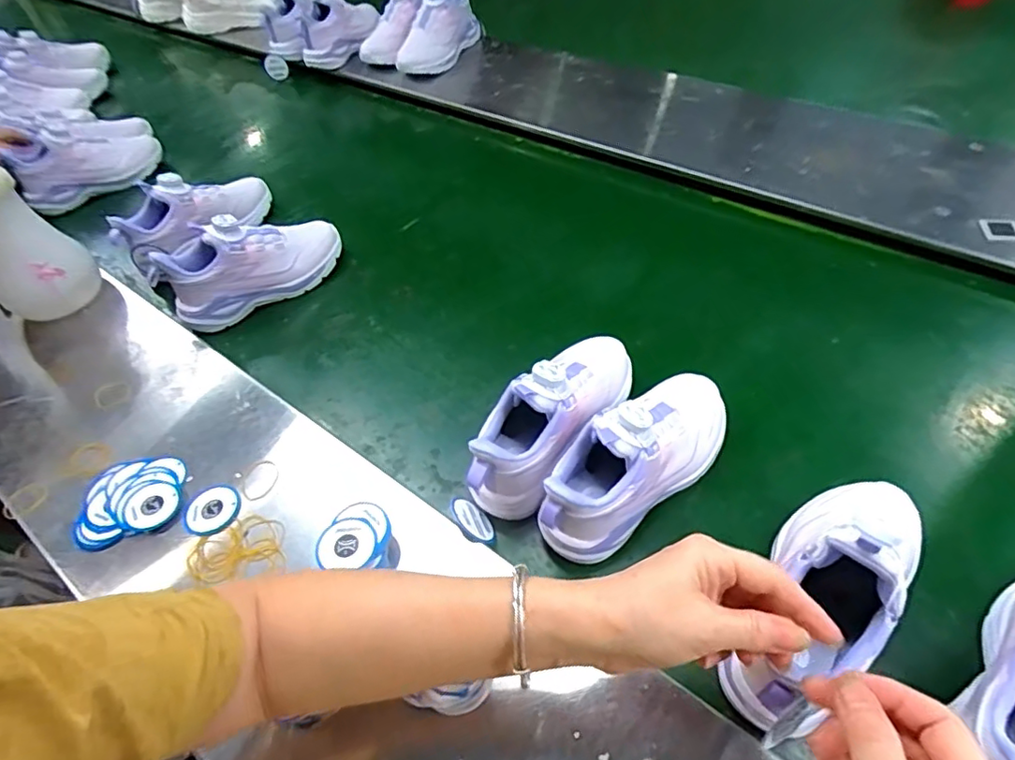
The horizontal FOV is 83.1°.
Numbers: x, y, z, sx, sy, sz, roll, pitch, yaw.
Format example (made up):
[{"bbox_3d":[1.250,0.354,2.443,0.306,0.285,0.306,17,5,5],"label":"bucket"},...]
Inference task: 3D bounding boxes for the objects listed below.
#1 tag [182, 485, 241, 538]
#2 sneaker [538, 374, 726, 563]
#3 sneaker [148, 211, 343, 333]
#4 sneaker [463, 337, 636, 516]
[{"bbox_3d":[-0.269,0.118,0.521,0.048,0.004,0.047,-4,52,5],"label":"tag"},{"bbox_3d":[0.117,0.062,0.494,0.215,0.105,0.077,-40,58,-22],"label":"sneaker"},{"bbox_3d":[-0.321,-0.155,0.723,0.220,0.109,0.080,-31,55,-16],"label":"sneaker"},{"bbox_3d":[0.043,0.027,0.537,0.092,0.105,0.223,23,58,23],"label":"sneaker"}]

